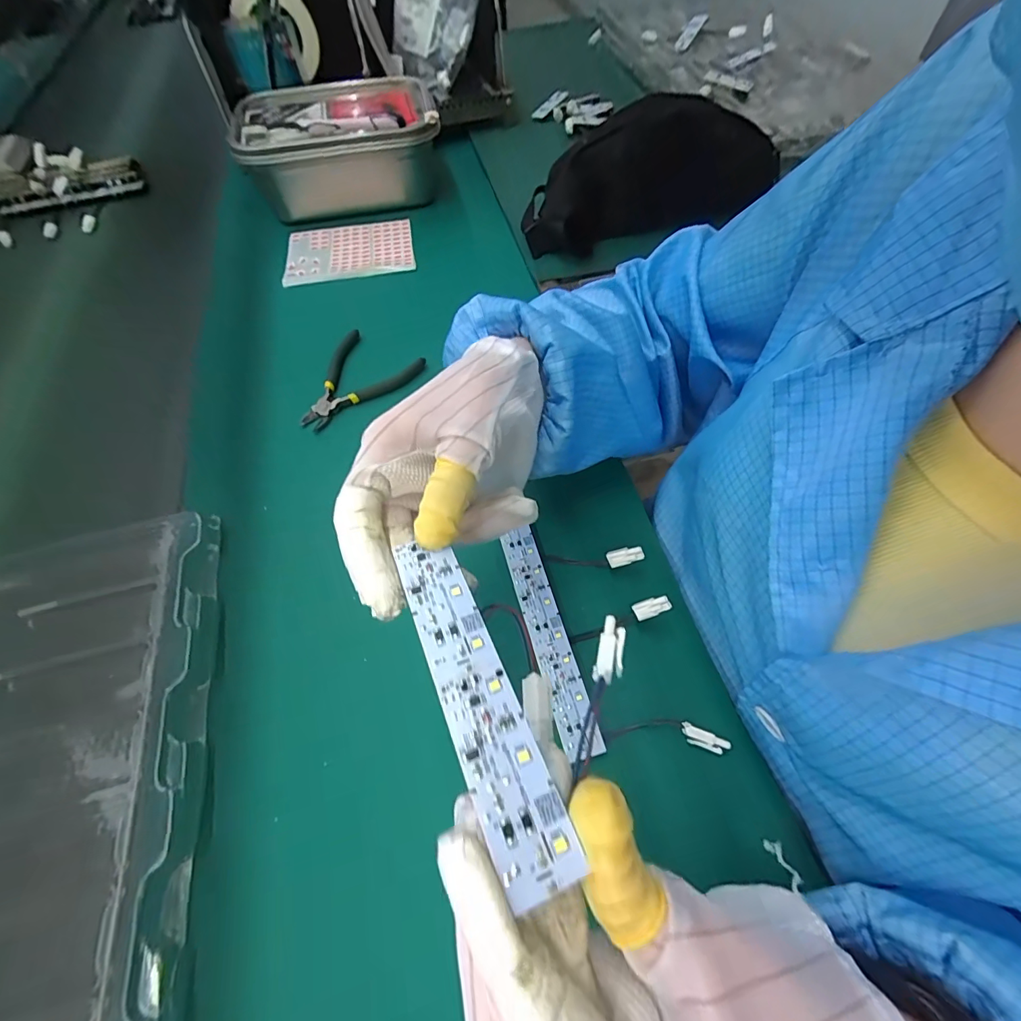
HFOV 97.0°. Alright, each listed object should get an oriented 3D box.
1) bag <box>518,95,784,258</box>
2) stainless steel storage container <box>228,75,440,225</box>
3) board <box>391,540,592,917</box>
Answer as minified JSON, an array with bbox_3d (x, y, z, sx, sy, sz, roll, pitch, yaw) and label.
[{"bbox_3d":[0.151,-0.370,0.492,0.284,0.107,0.074,-16,61,-6],"label":"bag"},{"bbox_3d":[-0.207,-0.452,0.575,0.235,0.097,0.152,-8,60,-2],"label":"stainless steel storage container"},{"bbox_3d":[-0.013,0.057,0.155,0.024,0.004,0.120,-23,51,-10],"label":"board"}]

